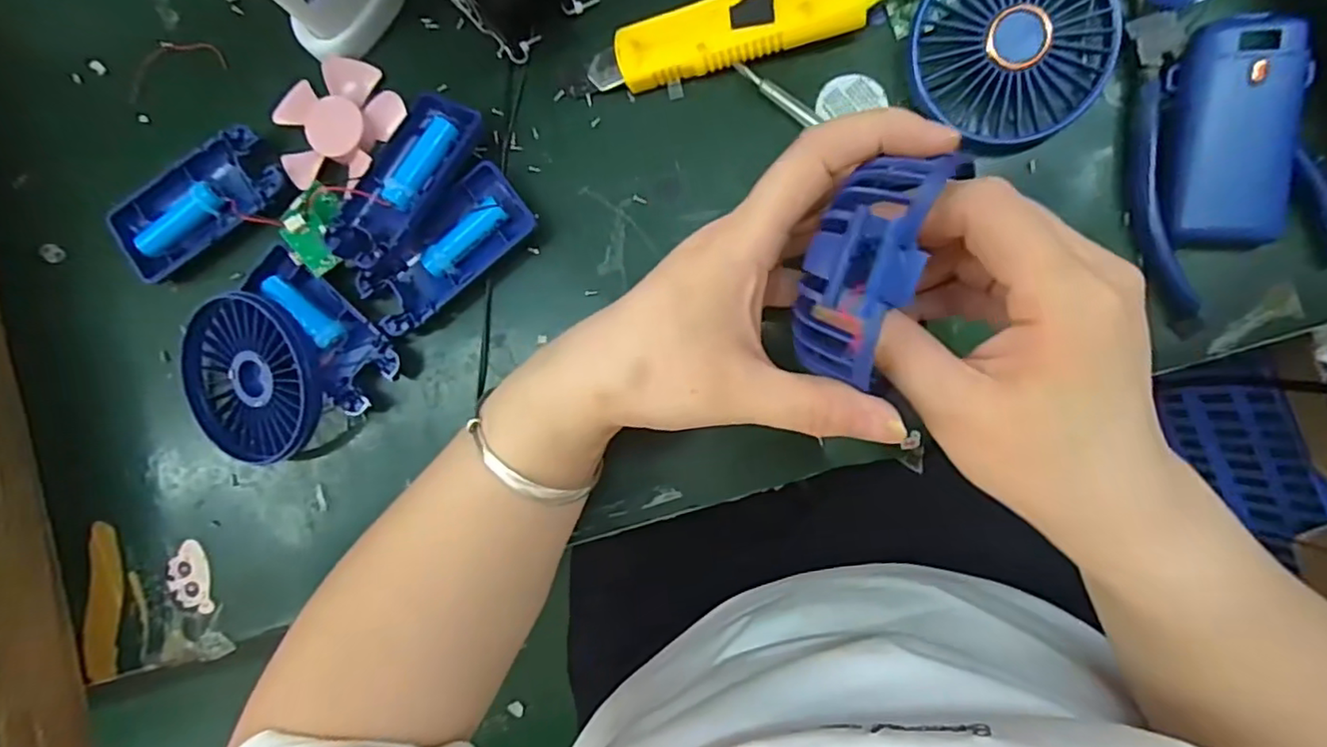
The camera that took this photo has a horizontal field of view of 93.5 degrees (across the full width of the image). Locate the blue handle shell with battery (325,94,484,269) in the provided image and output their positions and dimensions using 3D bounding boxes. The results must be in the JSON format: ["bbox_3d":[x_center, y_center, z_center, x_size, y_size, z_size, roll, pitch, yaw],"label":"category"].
[{"bbox_3d":[-0.128,-0.095,0.313,0.047,0.017,0.094,30,83,23],"label":"blue handle shell with battery"}]

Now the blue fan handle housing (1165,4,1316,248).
[{"bbox_3d":[0.247,-0.103,0.268,0.045,0.021,0.093,-2,88,6],"label":"blue fan handle housing"}]

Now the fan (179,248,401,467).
[{"bbox_3d":[-0.201,-0.004,0.319,0.103,0.031,0.092,-43,84,4],"label":"fan"}]

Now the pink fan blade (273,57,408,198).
[{"bbox_3d":[-0.173,-0.129,0.326,0.058,0.013,0.070,41,93,6],"label":"pink fan blade"}]

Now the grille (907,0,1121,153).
[{"bbox_3d":[0.157,-0.147,0.281,0.085,0.018,0.084,0,88,6],"label":"grille"}]

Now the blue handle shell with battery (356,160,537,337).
[{"bbox_3d":[-0.110,-0.062,0.318,0.093,0.017,0.045,-39,85,4],"label":"blue handle shell with battery"}]

